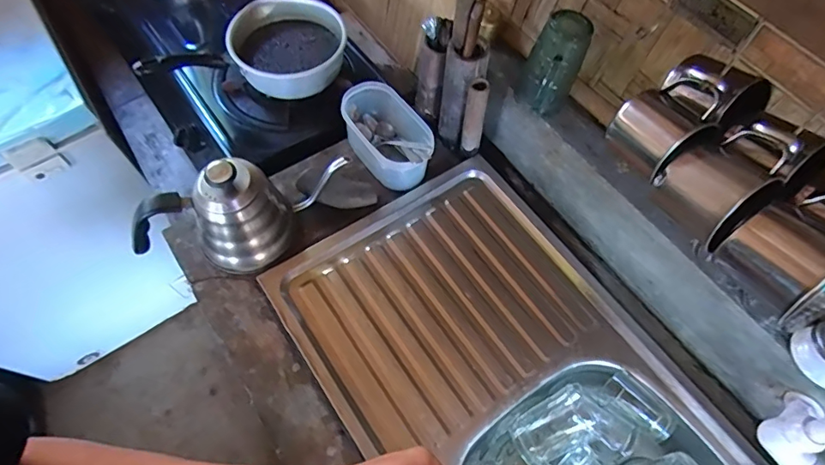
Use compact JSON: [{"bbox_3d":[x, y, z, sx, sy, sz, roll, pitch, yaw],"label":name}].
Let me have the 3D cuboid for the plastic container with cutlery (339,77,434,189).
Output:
[{"bbox_3d":[-0.036,-0.151,0.764,0.108,0.078,0.167,-24,66,-14],"label":"plastic container with cutlery"}]

